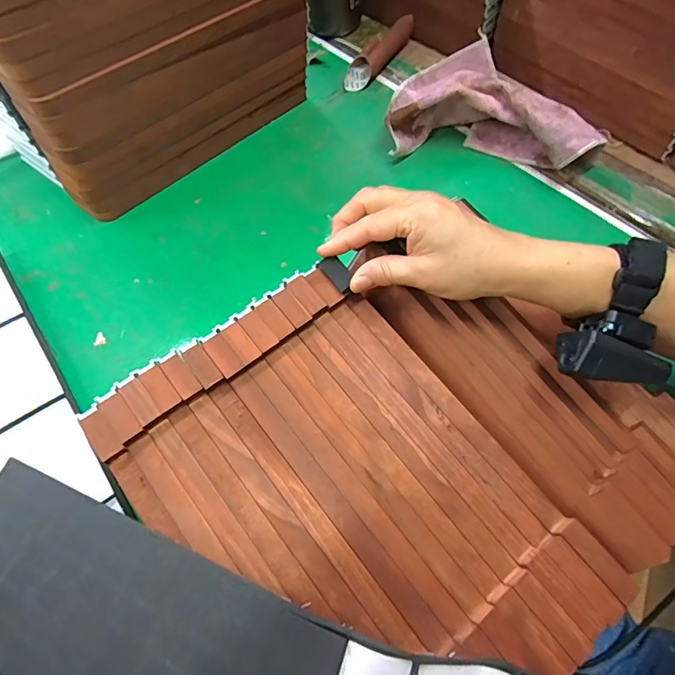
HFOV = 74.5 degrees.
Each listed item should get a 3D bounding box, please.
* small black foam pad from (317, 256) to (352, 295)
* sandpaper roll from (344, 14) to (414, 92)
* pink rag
[{"bbox_3d":[0.001,-0.048,0.339,0.014,0.006,0.033,-32,72,-16],"label":"small black foam pad"},{"bbox_3d":[0.056,-0.378,0.590,0.040,0.037,0.132,34,67,15],"label":"sandpaper roll"},{"bbox_3d":[0.177,-0.268,0.513,0.219,0.072,0.156,13,63,5],"label":"pink rag"}]

